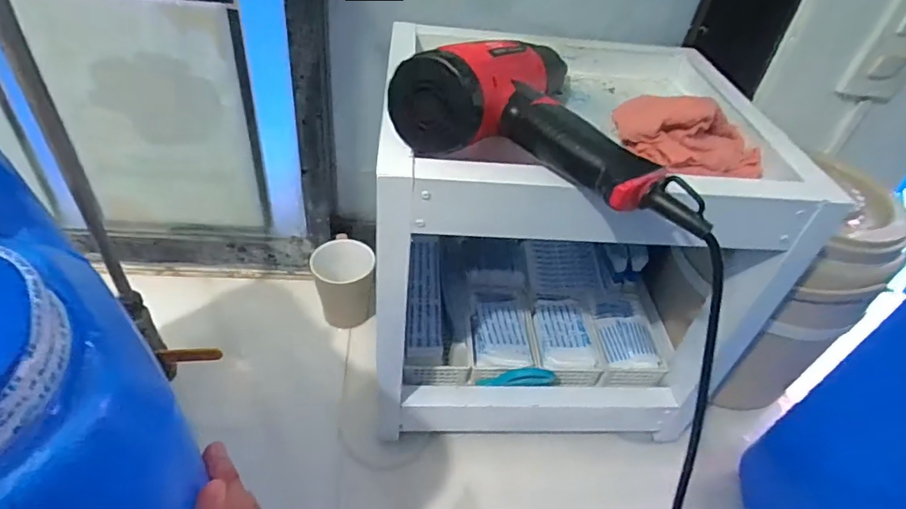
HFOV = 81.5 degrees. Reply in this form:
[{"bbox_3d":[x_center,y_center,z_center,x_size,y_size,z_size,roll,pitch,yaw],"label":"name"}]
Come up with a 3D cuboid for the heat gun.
[{"bbox_3d":[0.085,-0.101,0.391,0.218,0.079,0.147,25,45,18],"label":"heat gun"}]

